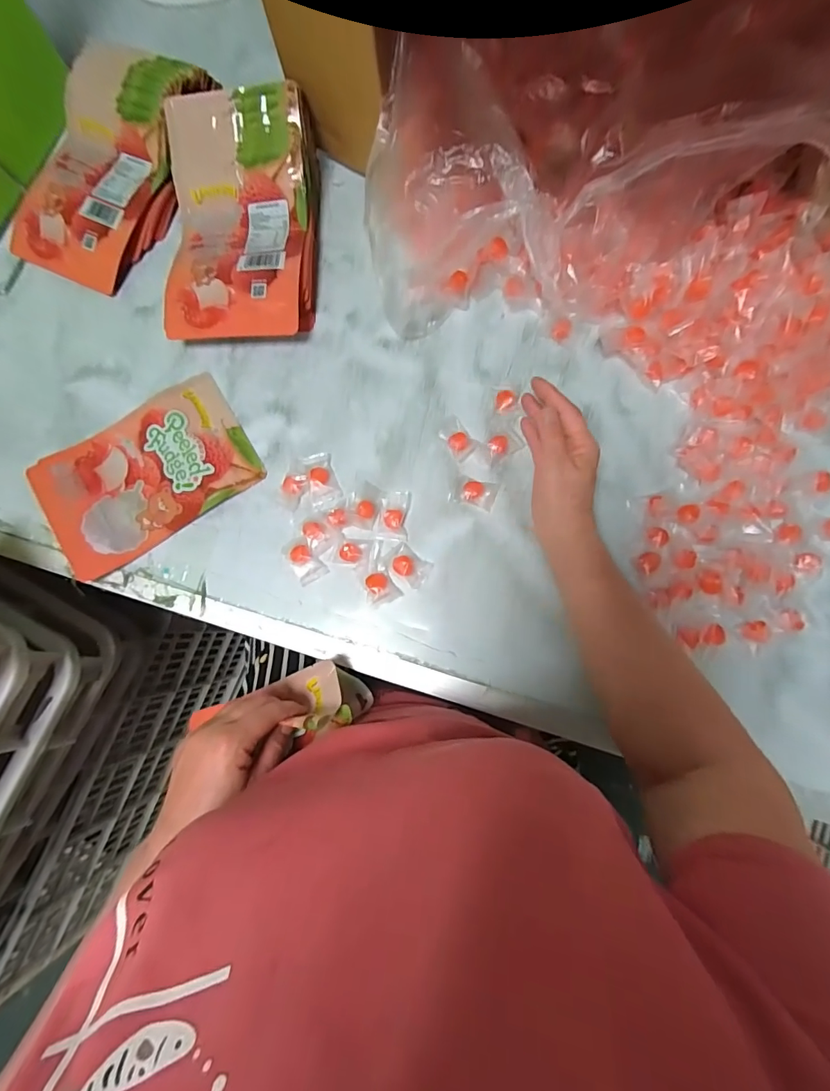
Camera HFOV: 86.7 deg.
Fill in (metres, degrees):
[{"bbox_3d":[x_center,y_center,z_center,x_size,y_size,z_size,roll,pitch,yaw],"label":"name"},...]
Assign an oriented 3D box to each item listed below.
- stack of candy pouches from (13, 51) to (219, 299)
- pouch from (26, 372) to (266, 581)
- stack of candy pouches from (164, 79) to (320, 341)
[{"bbox_3d":[-0.384,-0.471,0.540,0.182,0.066,0.289,28,84,8],"label":"stack of candy pouches"},{"bbox_3d":[-0.305,-0.084,0.496,0.225,0.021,0.158,-32,80,-2],"label":"pouch"},{"bbox_3d":[-0.204,-0.367,0.506,0.165,0.083,0.260,0,81,4],"label":"stack of candy pouches"}]

